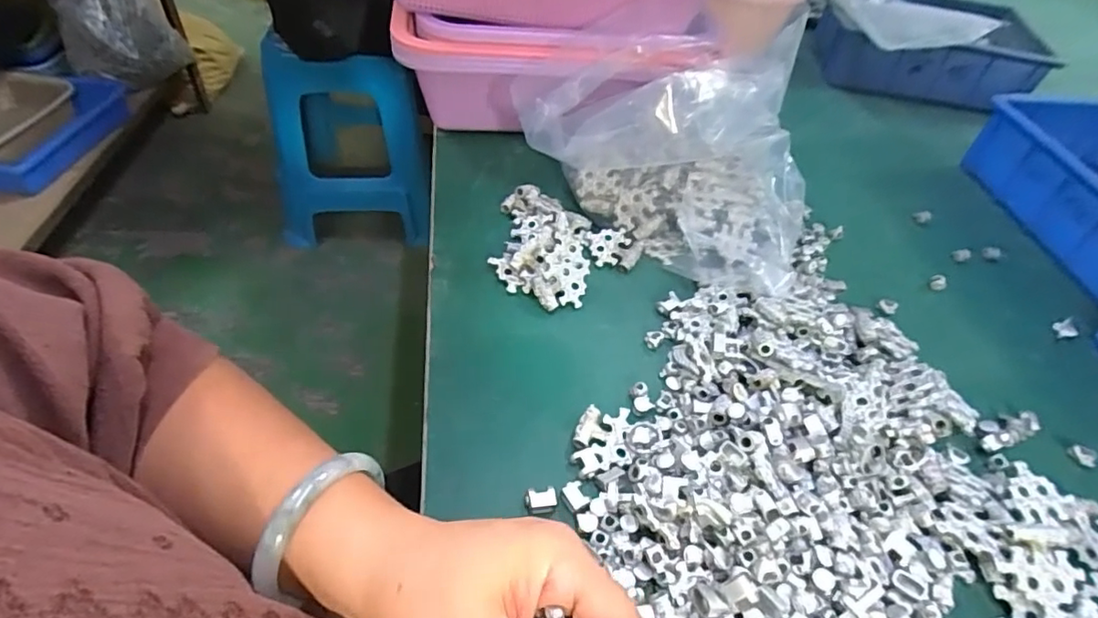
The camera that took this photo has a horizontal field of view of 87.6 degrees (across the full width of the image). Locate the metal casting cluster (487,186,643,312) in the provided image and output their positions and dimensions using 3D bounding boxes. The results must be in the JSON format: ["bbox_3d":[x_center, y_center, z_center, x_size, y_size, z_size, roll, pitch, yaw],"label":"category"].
[{"bbox_3d":[0.000,-0.049,0.441,0.112,0.023,0.099,31,51,21],"label":"metal casting cluster"}]

